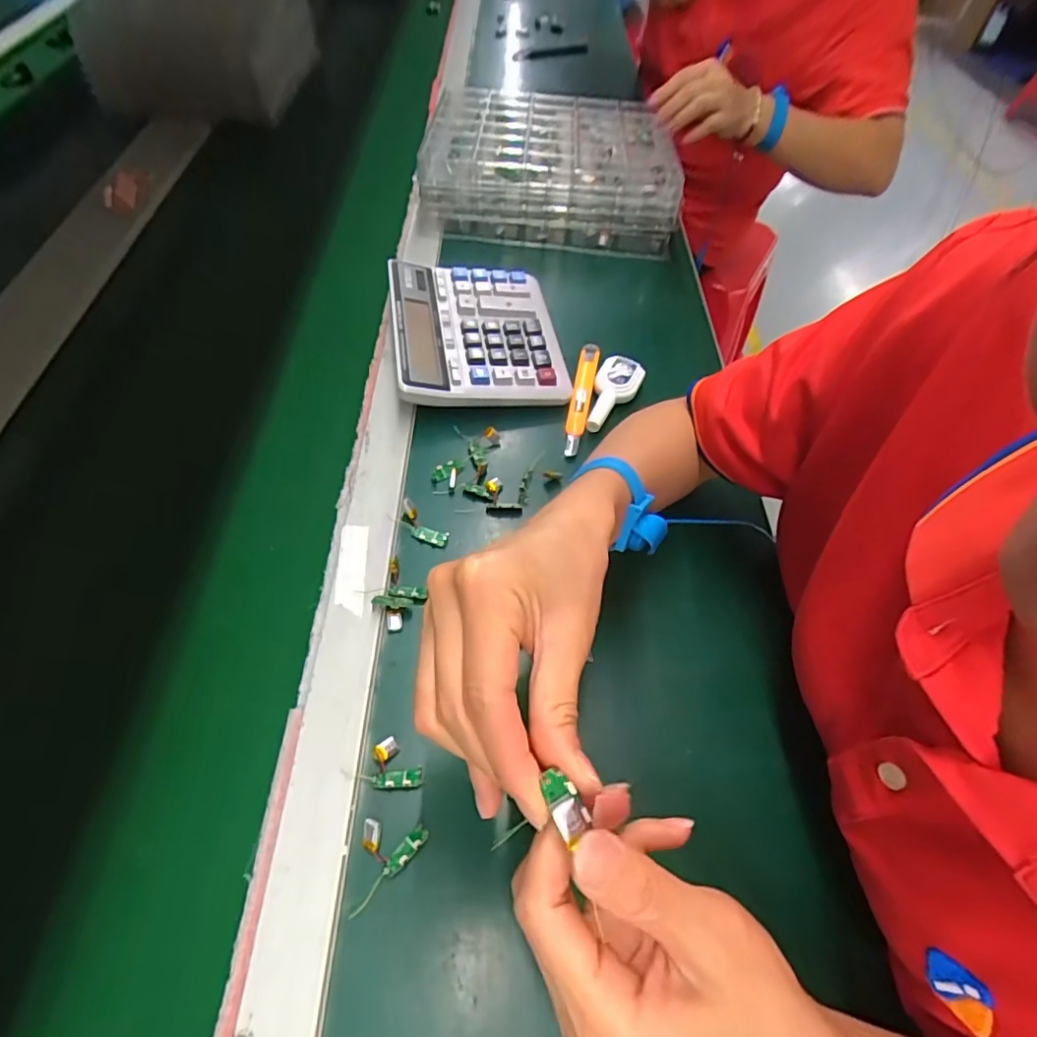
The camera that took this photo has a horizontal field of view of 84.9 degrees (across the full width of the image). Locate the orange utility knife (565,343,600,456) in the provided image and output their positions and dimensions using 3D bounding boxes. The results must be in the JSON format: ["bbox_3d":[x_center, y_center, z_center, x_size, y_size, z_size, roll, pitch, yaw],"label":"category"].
[{"bbox_3d":[0.059,-0.115,0.528,0.019,0.009,0.134,12,55,3],"label":"orange utility knife"}]

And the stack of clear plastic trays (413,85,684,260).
[{"bbox_3d":[0.042,-0.443,0.712,0.288,0.100,0.226,5,55,-1],"label":"stack of clear plastic trays"}]

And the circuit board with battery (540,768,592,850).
[{"bbox_3d":[0.016,0.096,0.190,0.011,0.010,0.021,-29,58,-15],"label":"circuit board with battery"}]

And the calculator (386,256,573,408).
[{"bbox_3d":[-0.040,-0.181,0.545,0.155,0.043,0.180,-6,56,-9],"label":"calculator"}]

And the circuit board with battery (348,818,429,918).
[{"bbox_3d":[-0.070,0.189,0.307,0.034,0.009,0.044,6,55,-1],"label":"circuit board with battery"}]

